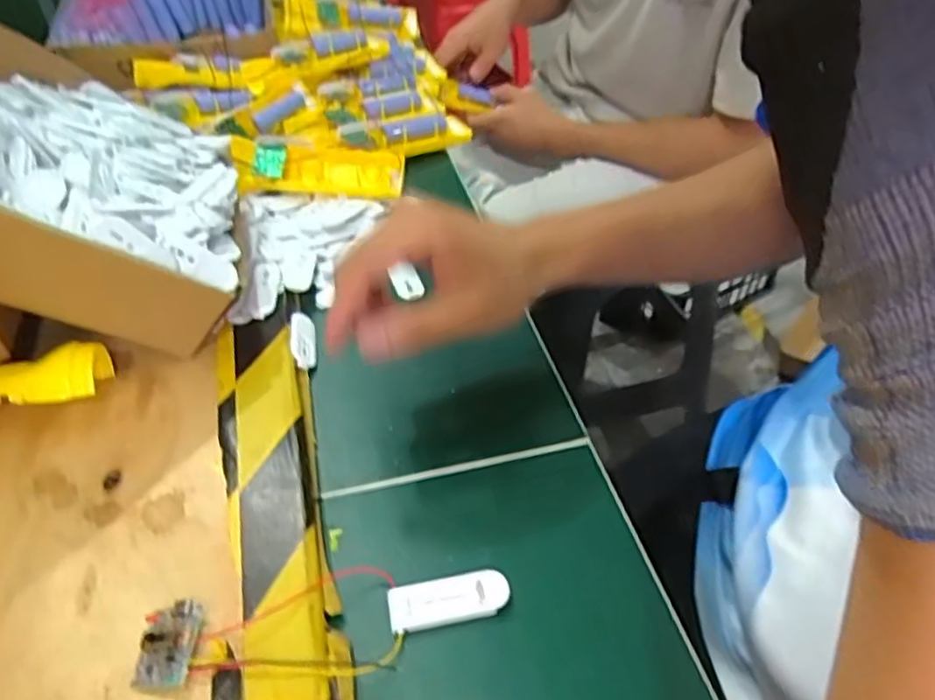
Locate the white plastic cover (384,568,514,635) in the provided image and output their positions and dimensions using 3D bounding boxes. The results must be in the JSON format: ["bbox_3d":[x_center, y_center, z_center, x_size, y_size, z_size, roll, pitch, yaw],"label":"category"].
[{"bbox_3d":[-0.009,0.121,0.331,0.057,0.007,0.023,-9,44,-8],"label":"white plastic cover"}]

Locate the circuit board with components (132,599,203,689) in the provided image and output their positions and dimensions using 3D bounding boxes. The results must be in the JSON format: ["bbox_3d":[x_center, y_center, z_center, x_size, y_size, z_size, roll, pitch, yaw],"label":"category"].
[{"bbox_3d":[-0.131,0.128,0.301,0.024,0.011,0.036,-1,44,1],"label":"circuit board with components"}]

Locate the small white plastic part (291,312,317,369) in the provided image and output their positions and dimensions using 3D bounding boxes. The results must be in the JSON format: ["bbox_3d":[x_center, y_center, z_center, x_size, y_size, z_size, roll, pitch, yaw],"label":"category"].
[{"bbox_3d":[-0.110,-0.007,0.460,0.014,0.013,0.048,-7,44,-6],"label":"small white plastic part"}]

